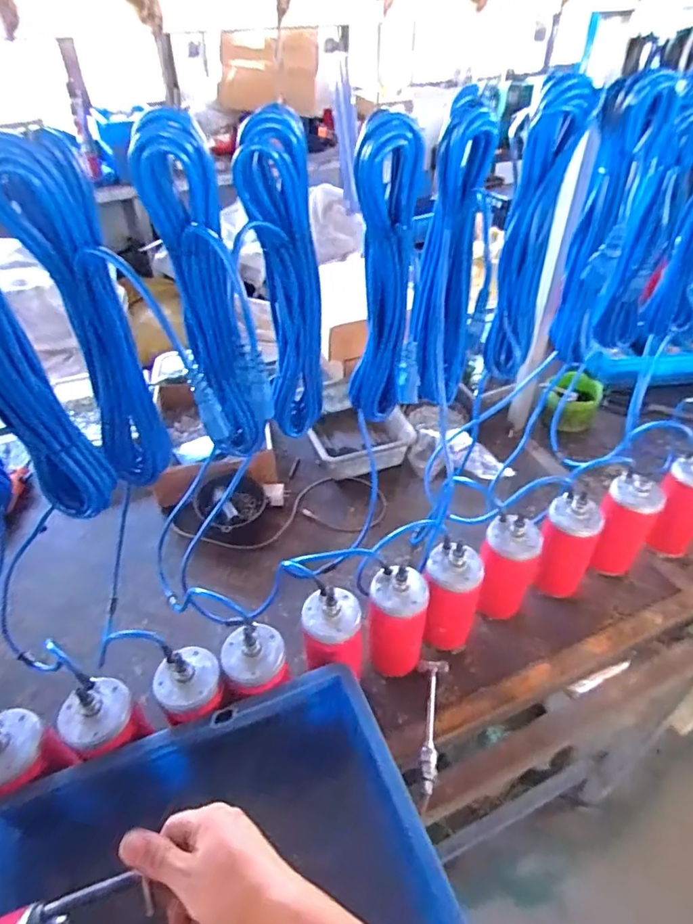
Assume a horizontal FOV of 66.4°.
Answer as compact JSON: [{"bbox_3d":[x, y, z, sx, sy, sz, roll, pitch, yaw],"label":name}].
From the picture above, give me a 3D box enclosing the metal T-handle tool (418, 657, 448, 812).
[{"bbox_3d":[0.107,0.362,0.716,0.040,0.031,0.191,8,43,12],"label":"metal T-handle tool"}]

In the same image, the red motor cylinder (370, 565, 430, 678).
[{"bbox_3d":[0.071,0.230,0.740,0.079,0.191,0.069,5,43,8],"label":"red motor cylinder"}]

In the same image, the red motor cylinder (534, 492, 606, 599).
[{"bbox_3d":[0.333,0.140,0.818,0.084,0.176,0.085,24,48,26],"label":"red motor cylinder"}]

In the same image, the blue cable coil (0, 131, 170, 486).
[{"bbox_3d":[-0.230,-0.109,0.502,0.069,0.343,0.044,-19,45,-17],"label":"blue cable coil"}]

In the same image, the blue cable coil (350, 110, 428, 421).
[{"bbox_3d":[0.040,-0.182,0.589,0.072,0.342,0.061,2,42,5],"label":"blue cable coil"}]

